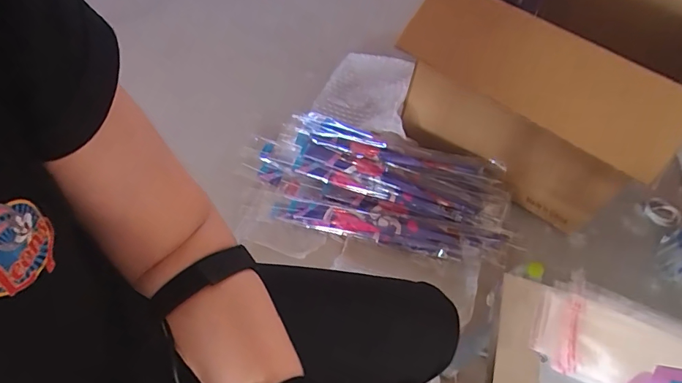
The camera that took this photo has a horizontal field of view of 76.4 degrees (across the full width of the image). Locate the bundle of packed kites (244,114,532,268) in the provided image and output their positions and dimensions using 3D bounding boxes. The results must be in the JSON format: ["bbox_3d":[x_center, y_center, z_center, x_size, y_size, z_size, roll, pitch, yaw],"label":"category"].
[{"bbox_3d":[0.103,-0.028,1.239,0.757,0.081,0.376,15,56,5],"label":"bundle of packed kites"}]

